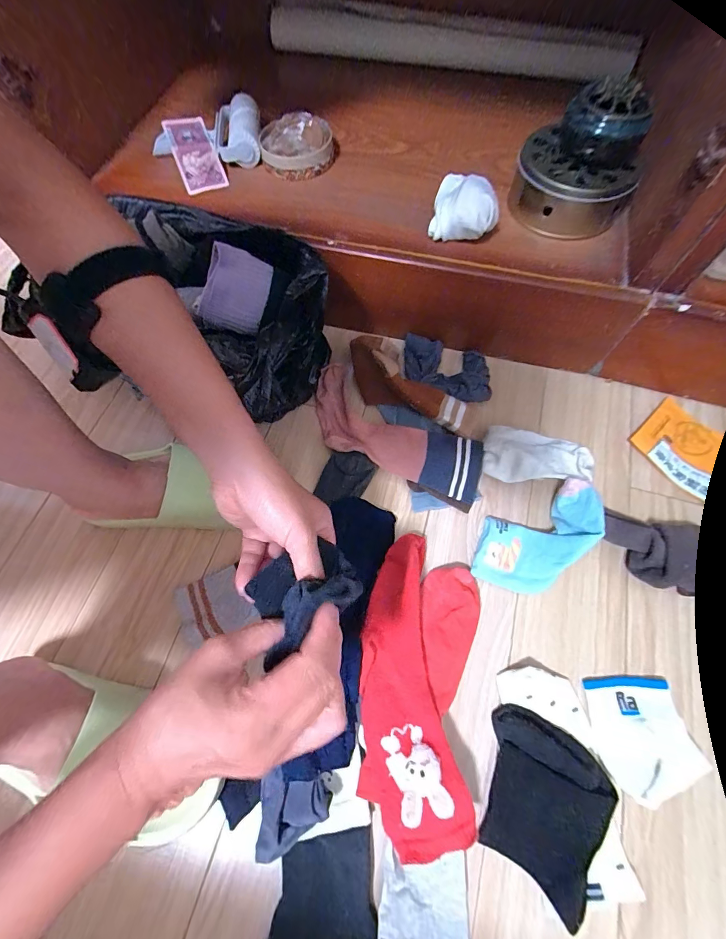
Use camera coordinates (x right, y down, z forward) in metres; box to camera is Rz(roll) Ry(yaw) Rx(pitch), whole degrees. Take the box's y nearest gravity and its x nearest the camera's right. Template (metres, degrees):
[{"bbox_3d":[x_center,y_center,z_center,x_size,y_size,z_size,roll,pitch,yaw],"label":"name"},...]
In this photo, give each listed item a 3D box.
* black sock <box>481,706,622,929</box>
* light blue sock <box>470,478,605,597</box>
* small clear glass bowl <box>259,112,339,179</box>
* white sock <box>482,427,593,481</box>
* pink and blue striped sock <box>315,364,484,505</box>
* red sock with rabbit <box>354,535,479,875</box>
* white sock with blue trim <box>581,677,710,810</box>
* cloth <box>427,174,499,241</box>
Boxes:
[{"bbox_3d":[0.167,0.314,0.350,0.108,0.029,0.124,30,71,12],"label":"black sock"},{"bbox_3d":[0.207,0.083,0.427,0.163,0.065,0.097,-28,70,-10],"label":"light blue sock"},{"bbox_3d":[-0.092,-0.464,0.522,0.105,0.037,0.097,-1,68,0],"label":"small clear glass bowl"},{"bbox_3d":[0.229,-0.017,0.477,0.139,0.042,0.080,8,68,4],"label":"white sock"},{"bbox_3d":[0.035,-0.044,0.496,0.260,0.037,0.101,31,71,12],"label":"pink and blue striped sock"},{"bbox_3d":[0.057,0.214,0.385,0.119,0.044,0.269,9,68,4],"label":"red sock with rabbit"},{"bbox_3d":[0.286,0.271,0.374,0.093,0.012,0.106,-9,68,-3],"label":"white sock with blue trim"},{"bbox_3d":[0.127,-0.326,0.451,0.078,0.051,0.080,14,69,6],"label":"cloth"}]

